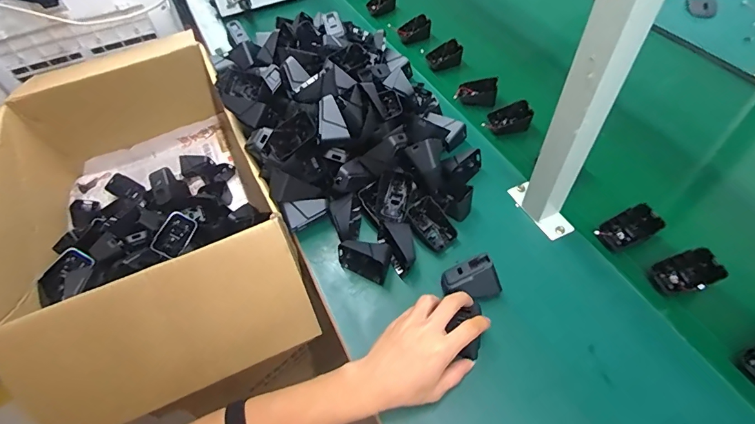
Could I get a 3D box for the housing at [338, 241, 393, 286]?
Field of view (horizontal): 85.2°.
[{"bbox_3d":[-0.018,0.061,0.560,0.069,0.048,0.046,16,57,16],"label":"housing"}]

